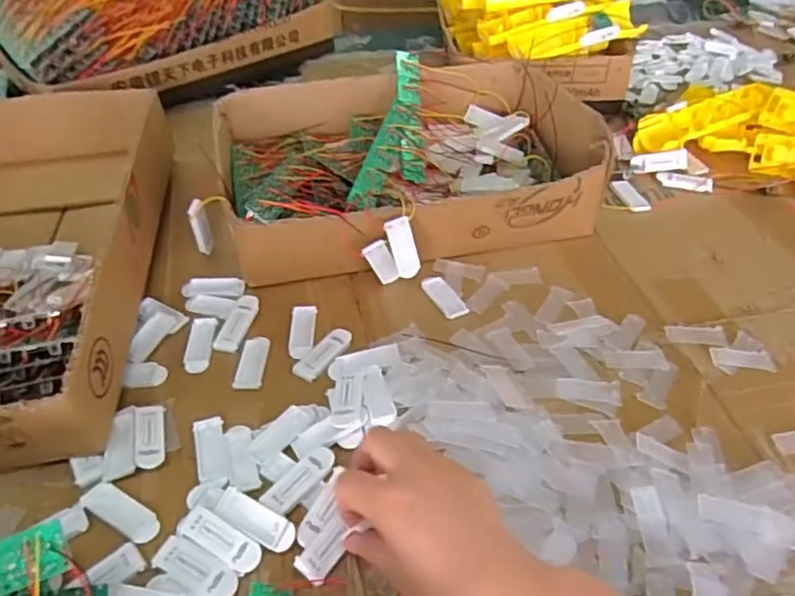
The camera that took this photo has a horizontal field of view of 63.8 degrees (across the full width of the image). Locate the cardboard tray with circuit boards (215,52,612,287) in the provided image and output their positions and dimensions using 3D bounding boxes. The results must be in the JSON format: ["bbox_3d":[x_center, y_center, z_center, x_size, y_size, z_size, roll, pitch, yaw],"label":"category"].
[{"bbox_3d":[0.004,-0.146,0.657,0.364,0.080,0.285,-4,45,-3],"label":"cardboard tray with circuit boards"}]

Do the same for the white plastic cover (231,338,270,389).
[{"bbox_3d":[-0.118,0.053,0.524,0.021,0.005,0.053,3,45,3],"label":"white plastic cover"}]

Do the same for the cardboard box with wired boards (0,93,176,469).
[{"bbox_3d":[-0.341,-0.053,0.575,0.225,0.095,0.457,-5,45,-4],"label":"cardboard box with wired boards"}]

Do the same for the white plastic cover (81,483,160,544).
[{"bbox_3d":[-0.182,0.142,0.424,0.058,0.004,0.020,23,50,22],"label":"white plastic cover"}]

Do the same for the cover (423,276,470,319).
[{"bbox_3d":[0.042,-0.002,0.574,0.021,0.004,0.055,-21,49,-19],"label":"cover"}]

